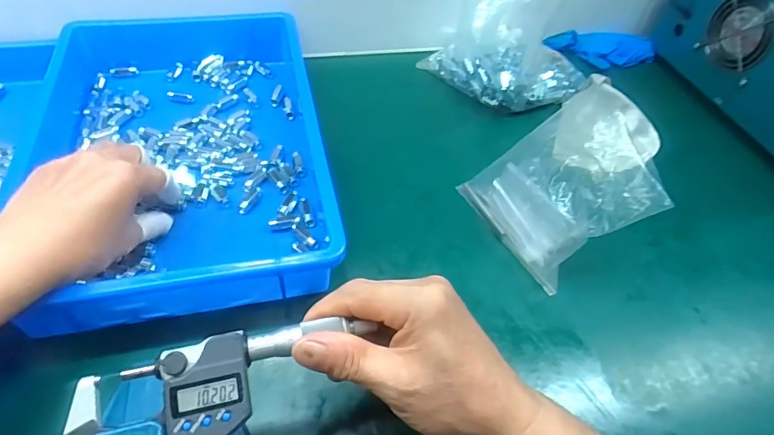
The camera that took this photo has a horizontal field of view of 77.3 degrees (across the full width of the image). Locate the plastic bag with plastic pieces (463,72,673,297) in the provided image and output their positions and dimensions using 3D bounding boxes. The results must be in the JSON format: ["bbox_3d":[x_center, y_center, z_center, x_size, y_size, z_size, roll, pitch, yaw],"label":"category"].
[{"bbox_3d":[0.155,-0.030,0.419,0.032,0.157,0.127,5,47,-47],"label":"plastic bag with plastic pieces"}]

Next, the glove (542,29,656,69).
[{"bbox_3d":[0.298,-0.233,0.667,0.149,0.026,0.049,5,49,-1],"label":"glove"}]

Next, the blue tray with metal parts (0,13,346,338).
[{"bbox_3d":[-0.194,-0.078,0.461,0.250,0.057,0.365,-7,52,-11],"label":"blue tray with metal parts"}]

